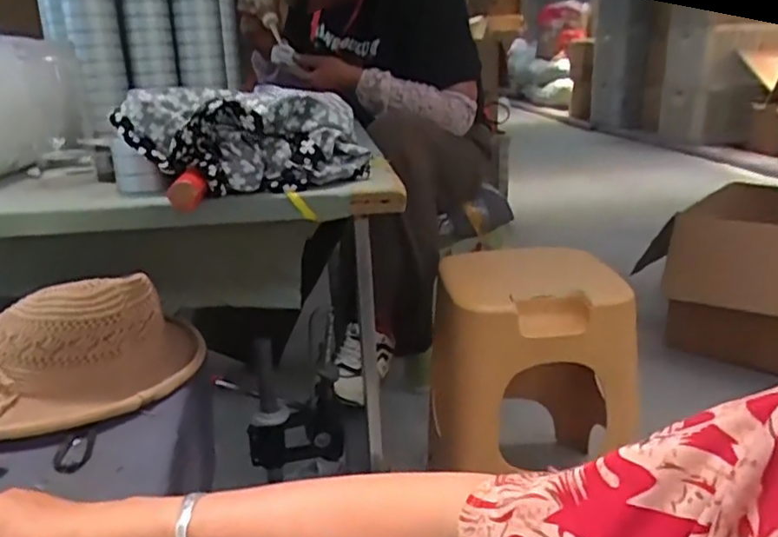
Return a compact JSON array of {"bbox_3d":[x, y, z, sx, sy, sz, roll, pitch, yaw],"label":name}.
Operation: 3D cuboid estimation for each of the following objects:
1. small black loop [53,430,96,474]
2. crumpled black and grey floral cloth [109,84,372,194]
[{"bbox_3d":[-0.274,0.160,0.561,0.029,0.006,0.055,-7,20,-14],"label":"small black loop"},{"bbox_3d":[-0.150,-0.141,0.683,0.234,0.095,0.127,2,20,11],"label":"crumpled black and grey floral cloth"}]

